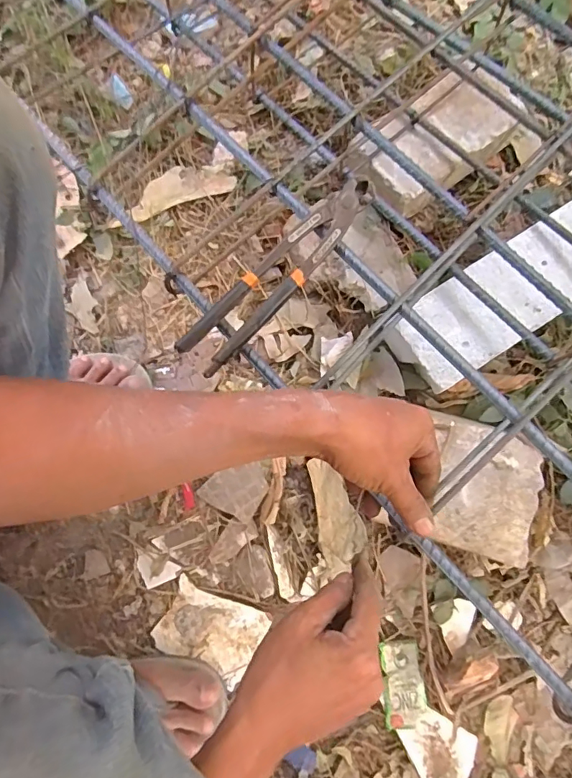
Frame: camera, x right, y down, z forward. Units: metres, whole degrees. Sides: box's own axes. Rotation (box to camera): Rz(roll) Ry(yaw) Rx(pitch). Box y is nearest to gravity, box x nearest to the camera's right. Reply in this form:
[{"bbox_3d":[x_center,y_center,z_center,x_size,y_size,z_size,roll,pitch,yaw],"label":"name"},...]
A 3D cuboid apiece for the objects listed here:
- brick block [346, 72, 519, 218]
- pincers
[{"bbox_3d":[0.177,-0.298,0.594,0.209,0.051,0.111,-34,77,-8],"label":"brick block"},{"bbox_3d":[-0.003,-0.101,0.423,0.041,0.020,0.215,43,80,12],"label":"pincers"}]

